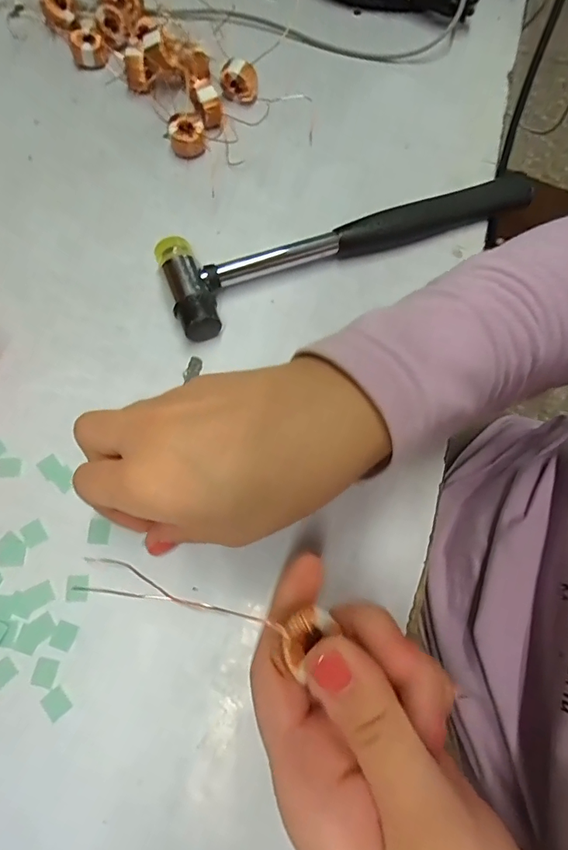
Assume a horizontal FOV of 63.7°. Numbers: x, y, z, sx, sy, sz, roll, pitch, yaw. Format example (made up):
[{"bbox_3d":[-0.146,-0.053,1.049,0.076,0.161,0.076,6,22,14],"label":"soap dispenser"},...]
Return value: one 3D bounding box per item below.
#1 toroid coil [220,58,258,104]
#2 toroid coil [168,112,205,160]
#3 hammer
[{"bbox_3d":[-0.031,-0.237,0.318,0.025,0.025,0.014,15,72,3],"label":"toroid coil"},{"bbox_3d":[-0.065,-0.191,0.304,0.023,0.019,0.021,1,71,-2],"label":"toroid coil"},{"bbox_3d":[0.045,-0.111,0.279,0.233,0.023,0.059,-19,73,-8],"label":"hammer"}]

